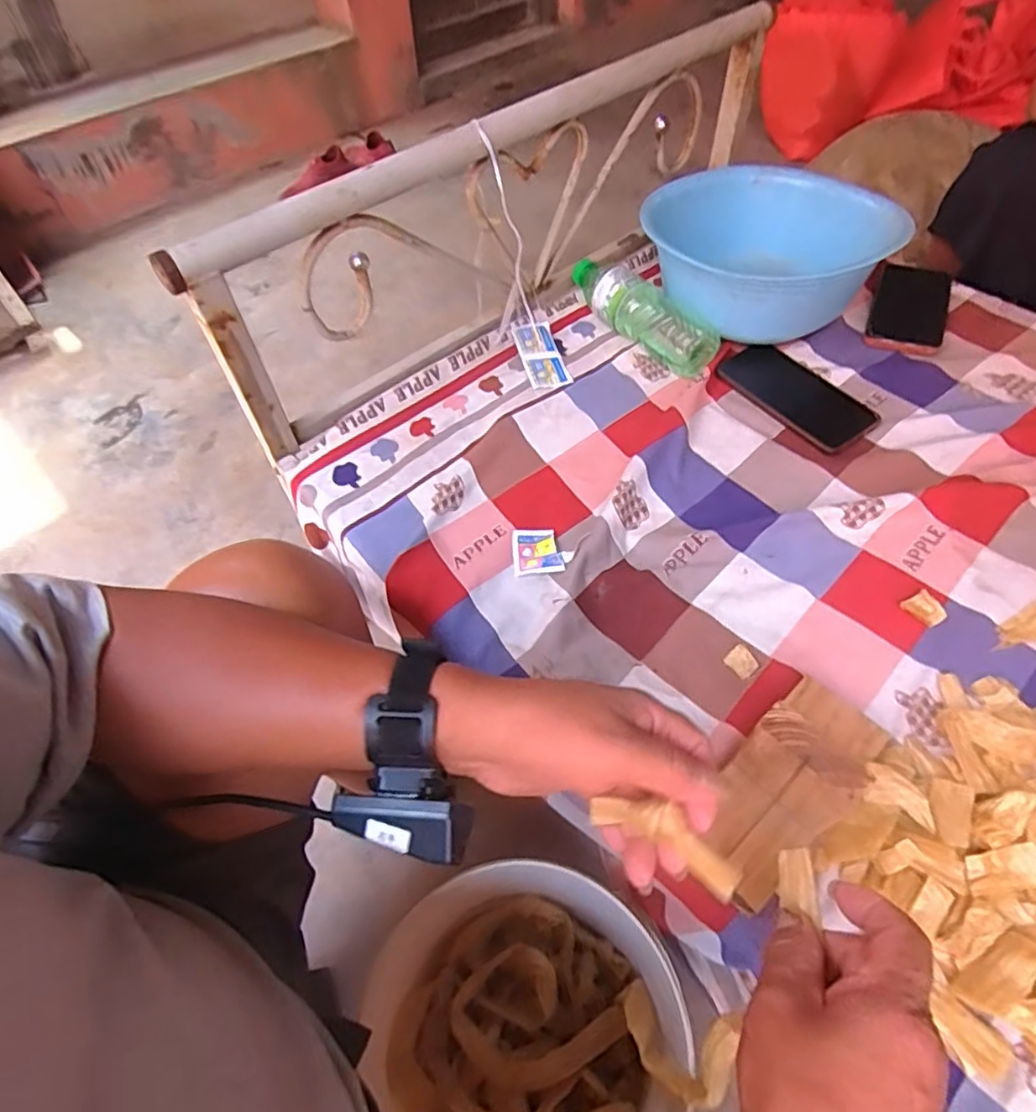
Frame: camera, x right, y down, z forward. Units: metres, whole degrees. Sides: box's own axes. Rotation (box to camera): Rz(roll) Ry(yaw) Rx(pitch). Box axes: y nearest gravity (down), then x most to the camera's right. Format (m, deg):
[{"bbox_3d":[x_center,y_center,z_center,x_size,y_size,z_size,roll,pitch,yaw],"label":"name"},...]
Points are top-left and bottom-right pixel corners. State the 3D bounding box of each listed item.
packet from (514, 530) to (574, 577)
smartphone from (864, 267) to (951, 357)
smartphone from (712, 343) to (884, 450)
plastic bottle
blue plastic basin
[{"bbox_3d":[0.022,-0.005,0.591,0.052,0.009,0.046,-5,53,1],"label":"packet"},{"bbox_3d":[0.464,-0.293,0.754,0.081,0.009,0.141,17,64,19],"label":"smartphone"},{"bbox_3d":[0.304,-0.178,0.687,0.083,0.014,0.163,-32,57,-18],"label":"smartphone"},{"bbox_3d":[0.146,-0.298,0.758,0.077,0.057,0.222,-35,58,-20],"label":"plastic bottle"},{"bbox_3d":[0.286,-0.369,0.758,0.259,0.092,0.259,0,53,5],"label":"blue plastic basin"}]

